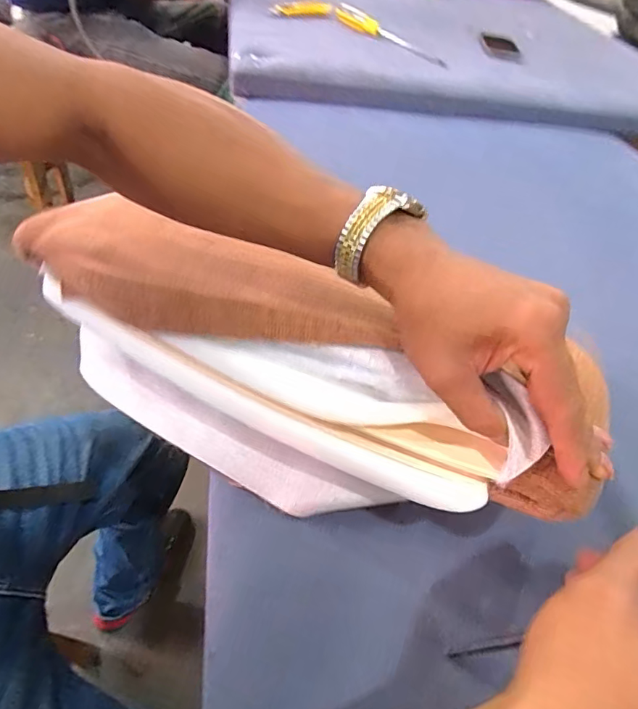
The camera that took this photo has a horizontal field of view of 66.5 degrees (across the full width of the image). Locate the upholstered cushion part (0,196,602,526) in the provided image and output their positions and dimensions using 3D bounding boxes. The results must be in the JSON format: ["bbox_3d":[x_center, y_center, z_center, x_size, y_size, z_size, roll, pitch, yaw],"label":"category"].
[{"bbox_3d":[-0.042,-0.004,0.351,0.388,0.129,0.124,24,50,21],"label":"upholstered cushion part"}]

